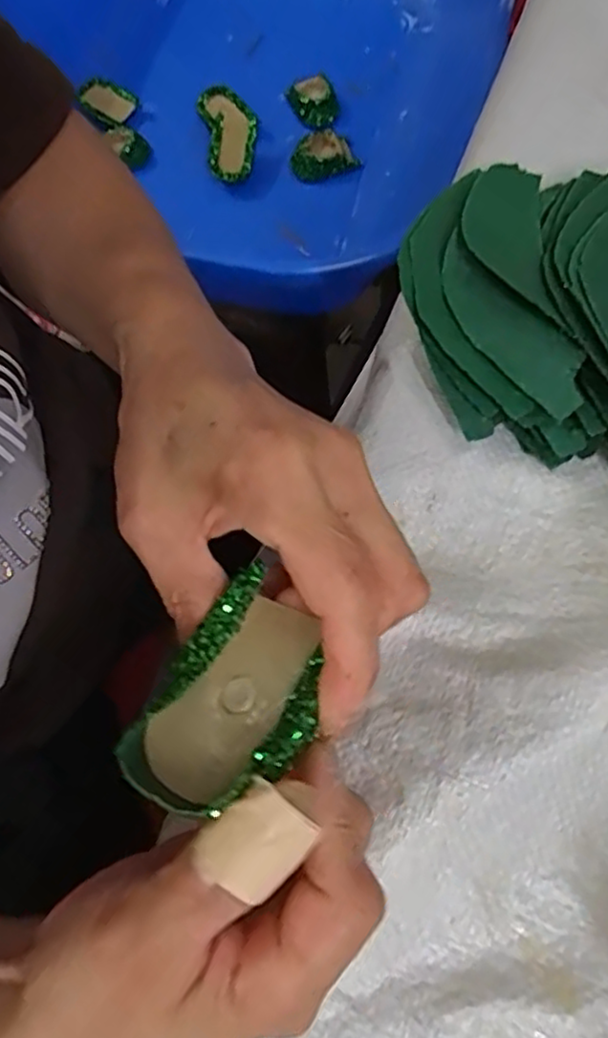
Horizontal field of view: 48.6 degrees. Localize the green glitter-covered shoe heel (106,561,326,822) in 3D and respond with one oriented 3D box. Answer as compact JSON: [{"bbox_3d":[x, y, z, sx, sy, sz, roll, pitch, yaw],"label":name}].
[{"bbox_3d":[-0.018,0.047,0.179,0.043,0.026,0.062,34,76,11],"label":"green glitter-covered shoe heel"}]

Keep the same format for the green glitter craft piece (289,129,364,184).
[{"bbox_3d":[0.018,-0.351,0.653,0.062,0.011,0.055,-23,72,-6],"label":"green glitter craft piece"}]

